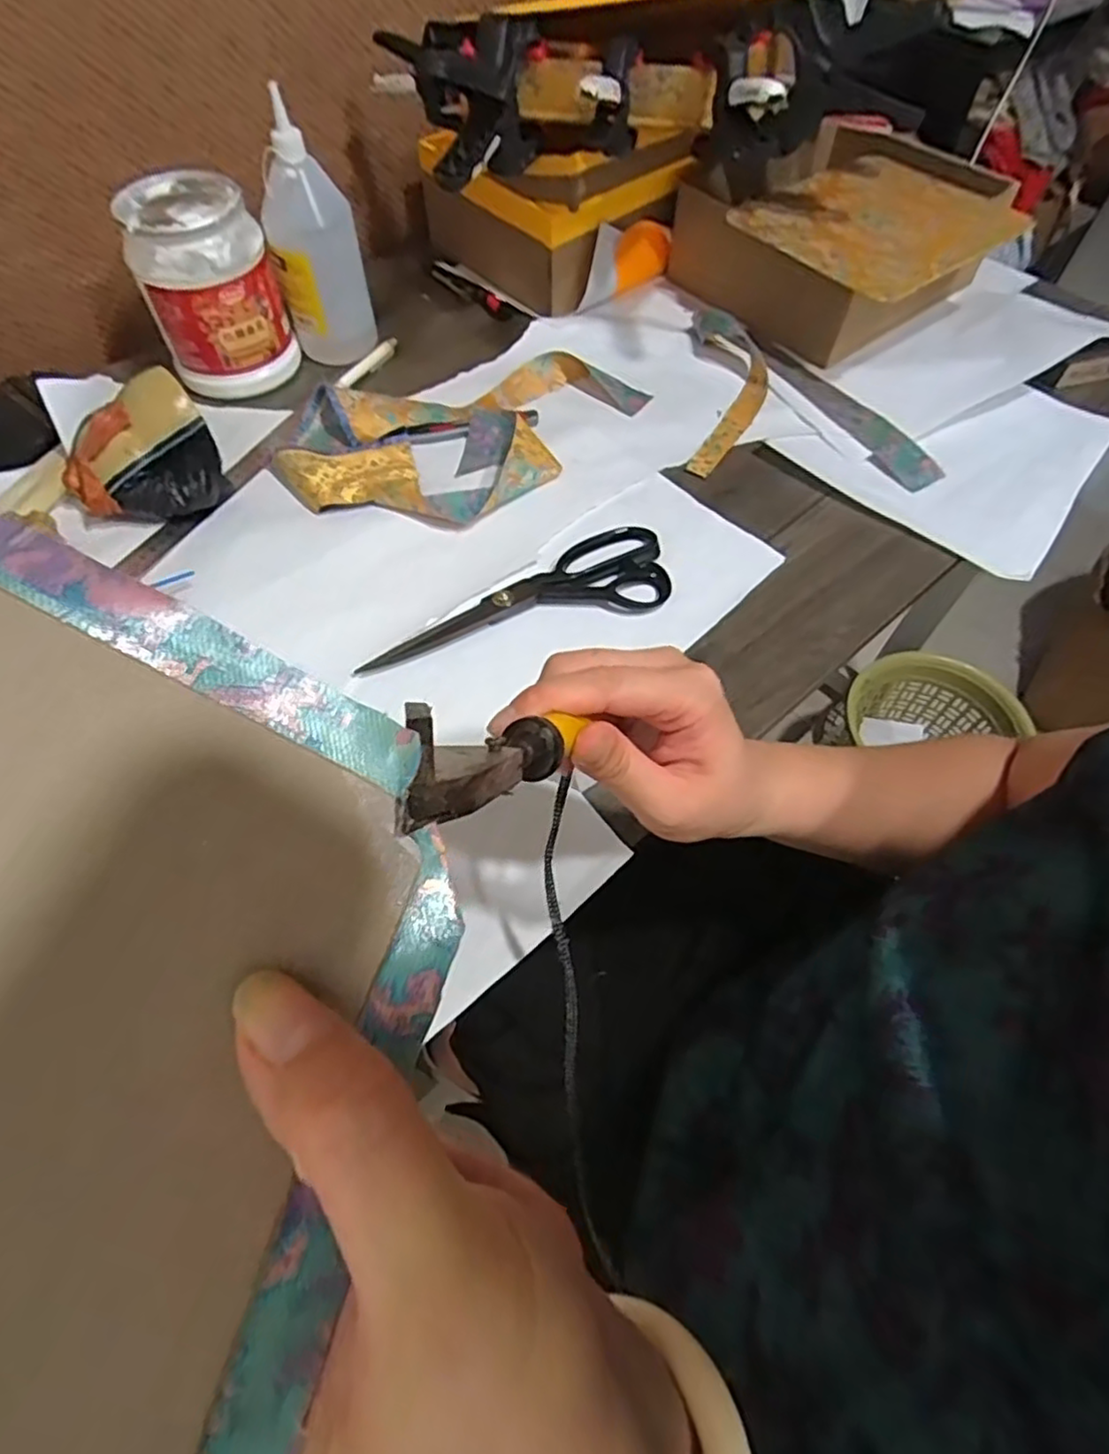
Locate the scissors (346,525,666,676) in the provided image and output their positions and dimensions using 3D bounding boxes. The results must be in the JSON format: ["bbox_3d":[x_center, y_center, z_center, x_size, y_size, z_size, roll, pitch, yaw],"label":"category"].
[{"bbox_3d":[-0.028,-0.100,0.497,0.230,0.013,0.077,-14,60,-9],"label":"scissors"}]

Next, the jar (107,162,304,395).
[{"bbox_3d":[-0.294,-0.376,0.589,0.105,0.135,0.104,-21,62,-13],"label":"jar"}]

